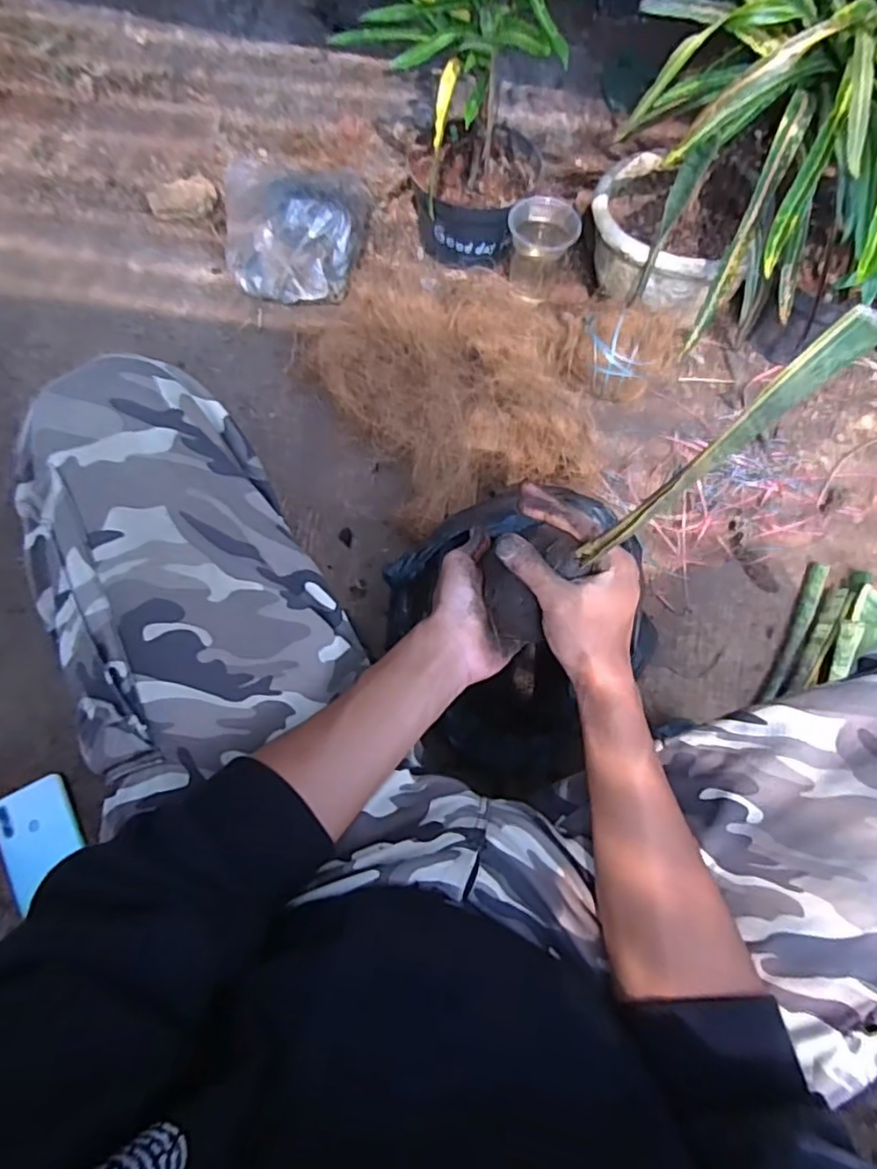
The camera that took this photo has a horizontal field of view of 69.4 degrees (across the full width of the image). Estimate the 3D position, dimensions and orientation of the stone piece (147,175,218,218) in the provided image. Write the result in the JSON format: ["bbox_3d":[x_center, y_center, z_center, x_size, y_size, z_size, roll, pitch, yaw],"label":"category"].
[{"bbox_3d":[-0.374,-0.565,0.929,0.093,0.024,0.056,-18,74,-6],"label":"stone piece"}]

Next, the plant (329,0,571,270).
[{"bbox_3d":[0.039,-0.560,0.726,0.278,0.377,0.208,13,70,3],"label":"plant"}]

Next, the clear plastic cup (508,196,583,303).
[{"bbox_3d":[0.130,-0.428,0.835,0.088,0.114,0.092,1,70,-1],"label":"clear plastic cup"}]

